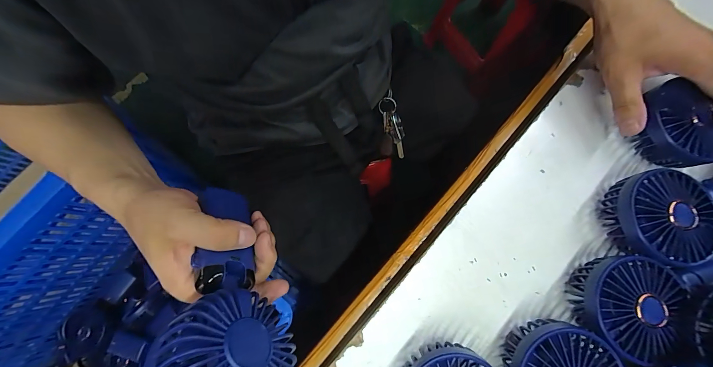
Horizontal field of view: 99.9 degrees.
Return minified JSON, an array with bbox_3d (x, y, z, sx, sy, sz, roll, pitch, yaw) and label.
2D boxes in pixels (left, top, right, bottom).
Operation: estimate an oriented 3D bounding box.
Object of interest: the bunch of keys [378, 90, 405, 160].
[{"bbox_3d":[0.062,-0.092,0.501,0.030,0.024,0.115,-22,118,-5],"label":"bunch of keys"}]

